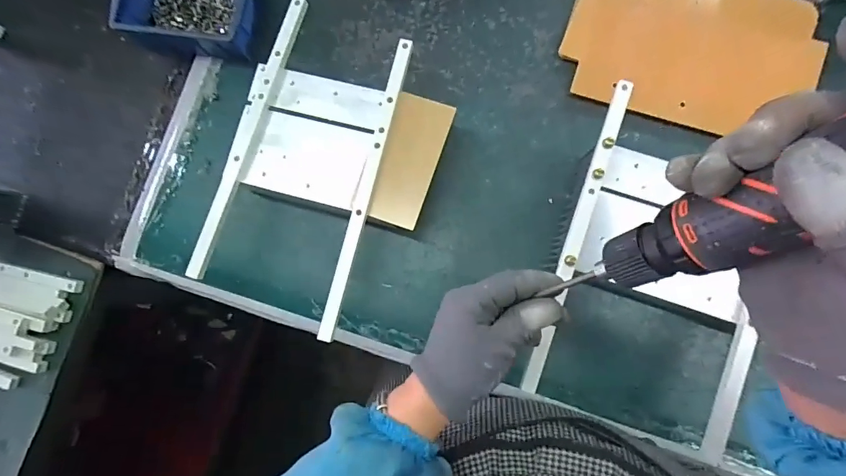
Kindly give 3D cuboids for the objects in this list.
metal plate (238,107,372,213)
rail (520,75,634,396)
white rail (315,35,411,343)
[{"bbox_3d":[-0.110,-0.075,0.412,0.111,0.010,0.075,16,86,7],"label":"metal plate"},{"bbox_3d":[0.137,-0.005,0.378,0.018,0.013,0.283,18,87,7],"label":"rail"},{"bbox_3d":[-0.051,-0.048,0.396,0.016,0.015,0.283,13,85,7],"label":"white rail"}]

